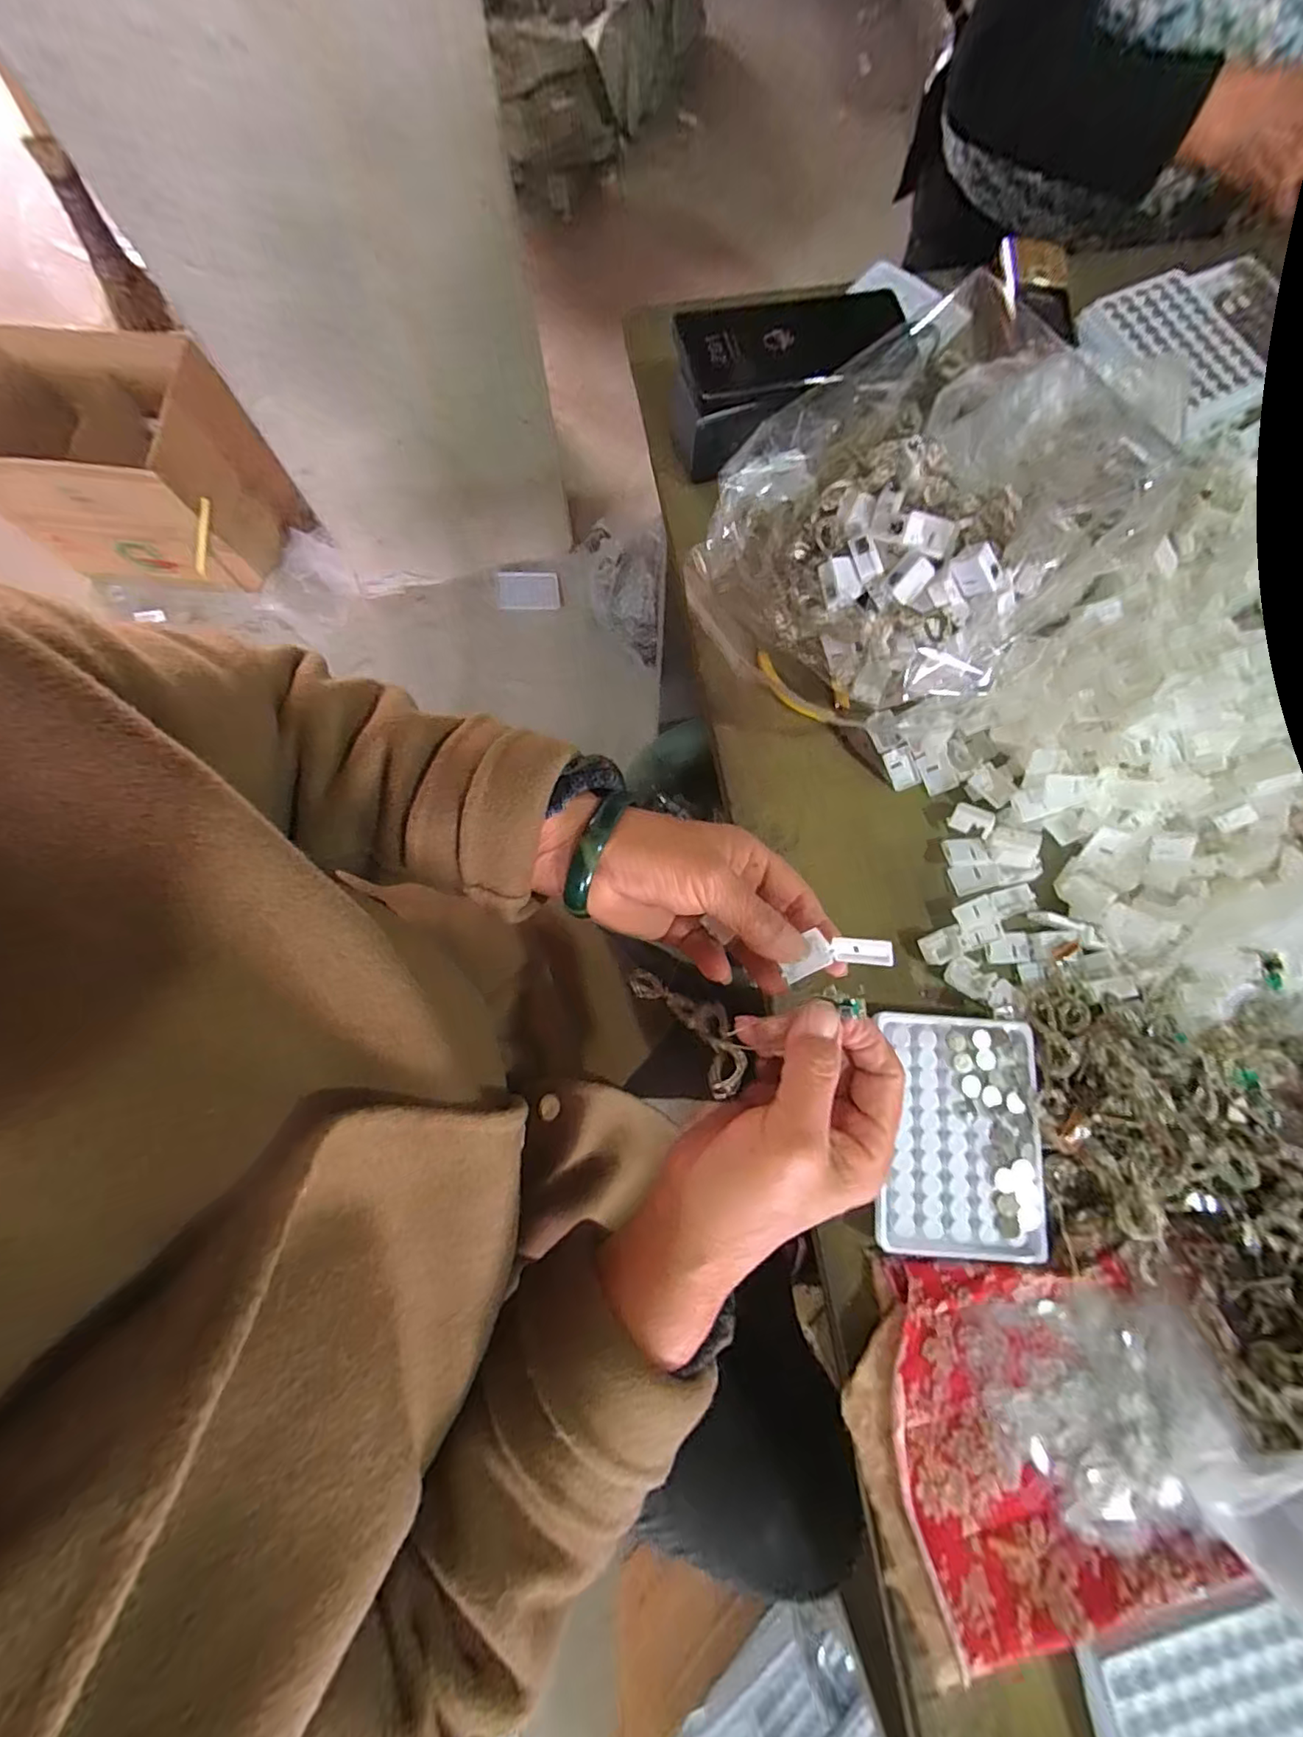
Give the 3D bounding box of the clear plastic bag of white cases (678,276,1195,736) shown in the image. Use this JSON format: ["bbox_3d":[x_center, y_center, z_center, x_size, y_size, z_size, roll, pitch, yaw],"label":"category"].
[{"bbox_3d":[0.173,-0.204,0.367,0.188,0.116,0.246,44,81,9],"label":"clear plastic bag of white cases"}]

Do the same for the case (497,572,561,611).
[{"bbox_3d":[-0.263,-0.594,1.241,0.126,0.015,0.087,-7,78,-1],"label":"case"}]

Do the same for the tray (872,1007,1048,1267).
[{"bbox_3d":[0.181,0.155,0.339,0.091,0.009,0.131,3,78,1],"label":"tray"}]

